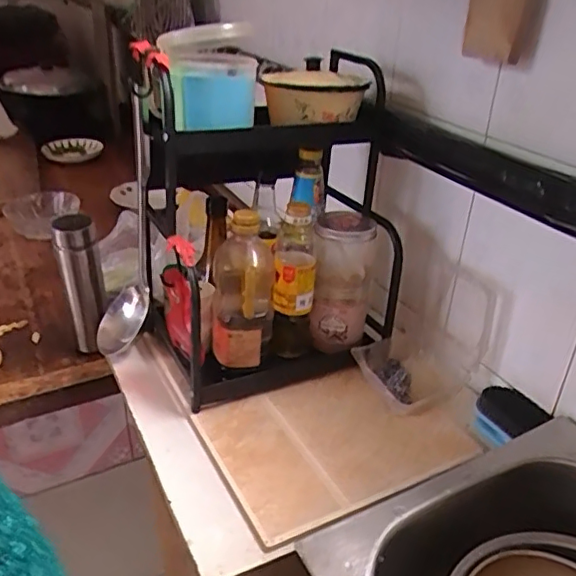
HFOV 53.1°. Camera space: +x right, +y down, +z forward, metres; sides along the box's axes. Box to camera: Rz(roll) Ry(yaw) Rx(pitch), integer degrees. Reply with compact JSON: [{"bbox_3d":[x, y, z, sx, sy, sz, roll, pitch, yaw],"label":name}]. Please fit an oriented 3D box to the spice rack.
[{"bbox_3d":[0.000,-0.100,0.793,0.368,0.395,0.231,-14,34,-26],"label":"spice rack"}]

